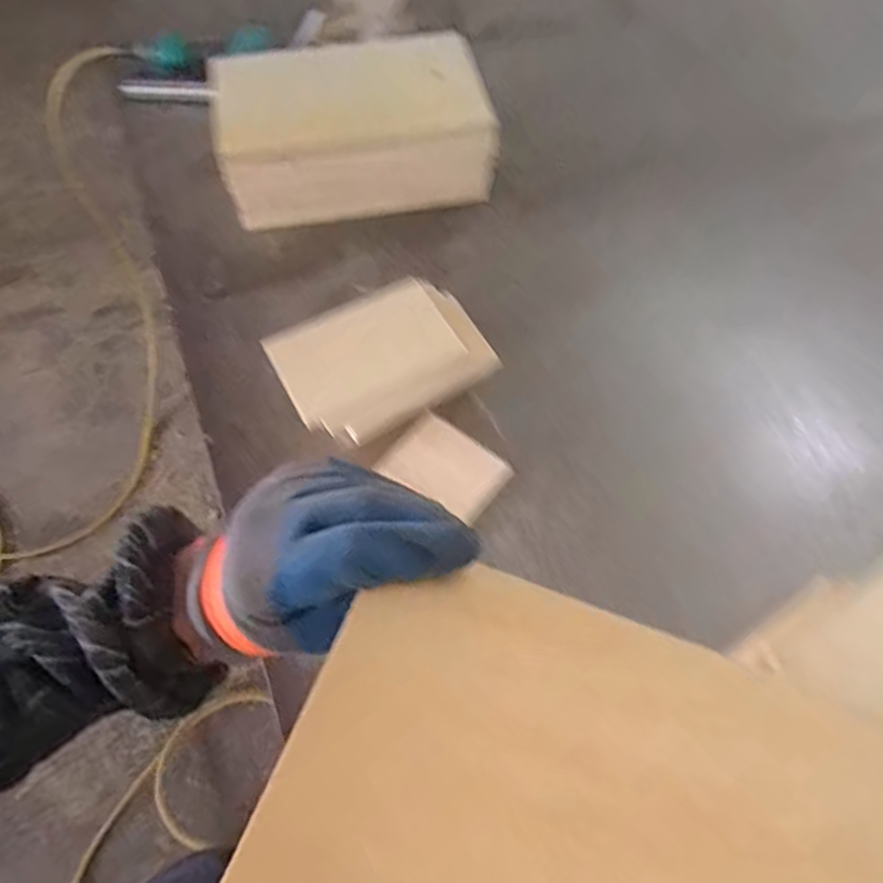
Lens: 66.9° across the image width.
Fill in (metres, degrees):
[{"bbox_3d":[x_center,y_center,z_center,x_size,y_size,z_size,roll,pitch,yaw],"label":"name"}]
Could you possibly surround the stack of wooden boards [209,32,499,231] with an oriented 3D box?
[{"bbox_3d":[-0.127,-0.442,0.940,0.358,0.150,0.203,-14,60,-8],"label":"stack of wooden boards"}]

